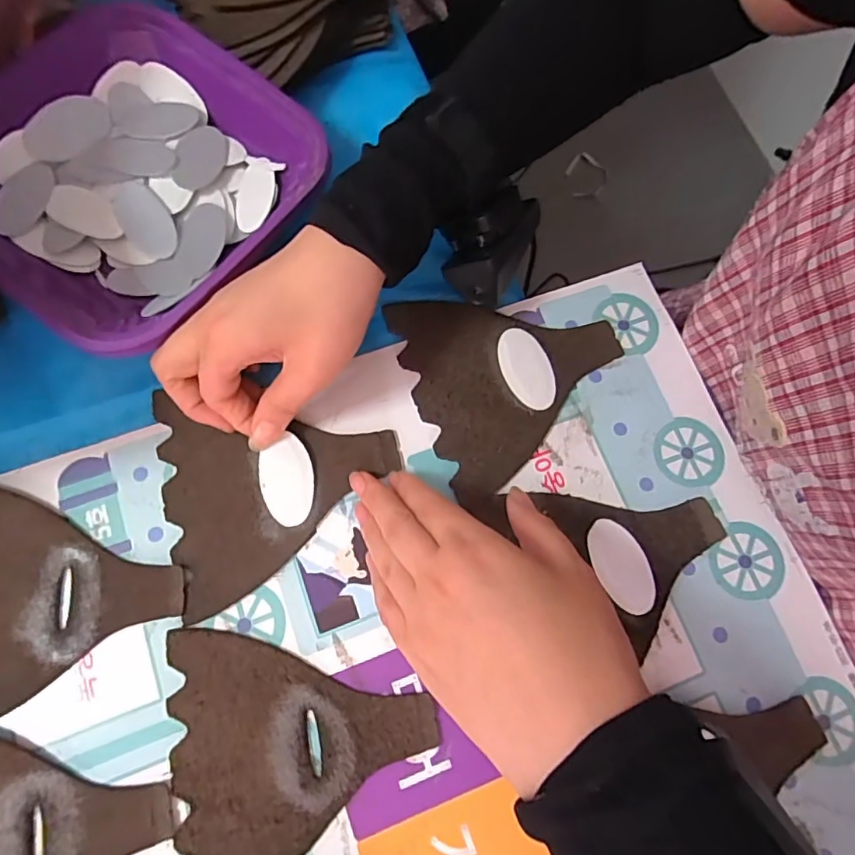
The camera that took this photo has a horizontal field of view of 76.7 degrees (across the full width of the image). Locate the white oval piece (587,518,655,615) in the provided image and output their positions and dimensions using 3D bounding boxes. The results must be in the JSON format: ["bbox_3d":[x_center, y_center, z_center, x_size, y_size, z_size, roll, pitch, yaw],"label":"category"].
[{"bbox_3d":[0.103,0.073,0.287,0.025,0.004,0.049,-26,78,-8],"label":"white oval piece"}]

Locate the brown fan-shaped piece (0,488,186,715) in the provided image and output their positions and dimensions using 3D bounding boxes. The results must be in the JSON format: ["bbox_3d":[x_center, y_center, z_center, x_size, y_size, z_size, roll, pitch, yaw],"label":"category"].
[{"bbox_3d":[-0.187,0.084,0.270,0.121,0.007,0.108,0,75,-2],"label":"brown fan-shaped piece"}]

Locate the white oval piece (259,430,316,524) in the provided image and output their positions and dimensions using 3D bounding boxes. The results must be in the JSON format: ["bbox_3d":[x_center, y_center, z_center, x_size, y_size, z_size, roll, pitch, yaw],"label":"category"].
[{"bbox_3d":[-0.076,0.029,0.290,0.028,0.004,0.046,-10,83,-5],"label":"white oval piece"}]

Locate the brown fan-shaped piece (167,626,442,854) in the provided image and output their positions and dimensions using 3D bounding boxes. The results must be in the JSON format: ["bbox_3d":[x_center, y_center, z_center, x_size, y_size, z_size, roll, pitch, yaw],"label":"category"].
[{"bbox_3d":[-0.059,0.152,0.259,0.123,0.004,0.117,-9,76,-4],"label":"brown fan-shaped piece"}]

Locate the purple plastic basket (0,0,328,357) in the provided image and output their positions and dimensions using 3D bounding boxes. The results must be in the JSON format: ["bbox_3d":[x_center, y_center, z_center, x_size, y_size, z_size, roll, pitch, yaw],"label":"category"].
[{"bbox_3d":[-0.165,-0.143,0.313,0.187,0.044,0.187,40,78,8],"label":"purple plastic basket"}]

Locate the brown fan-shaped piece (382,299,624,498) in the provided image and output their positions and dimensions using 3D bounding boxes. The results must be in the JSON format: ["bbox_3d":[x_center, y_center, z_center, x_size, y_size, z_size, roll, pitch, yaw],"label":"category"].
[{"bbox_3d":[0.052,-0.034,0.314,0.122,0.005,0.116,-19,77,-7],"label":"brown fan-shaped piece"}]

